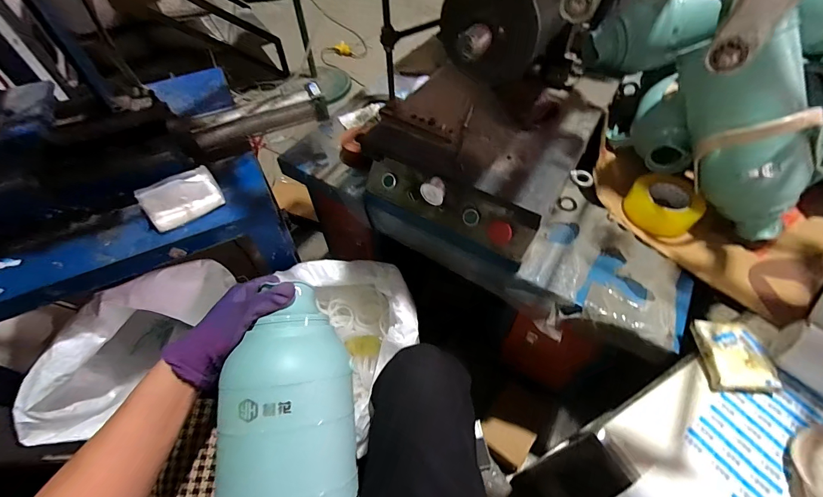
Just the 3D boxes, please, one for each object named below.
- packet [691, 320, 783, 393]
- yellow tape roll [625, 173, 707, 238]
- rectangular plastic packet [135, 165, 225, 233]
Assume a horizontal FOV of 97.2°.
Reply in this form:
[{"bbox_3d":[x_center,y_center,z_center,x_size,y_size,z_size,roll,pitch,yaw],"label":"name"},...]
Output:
[{"bbox_3d":[0.485,0.162,0.549,0.083,0.032,0.103,2,54,2],"label":"packet"},{"bbox_3d":[0.506,-0.088,0.729,0.128,0.054,0.128,0,54,1],"label":"yellow tape roll"},{"bbox_3d":[-0.416,-0.097,0.653,0.127,0.057,0.081,-35,61,-22],"label":"rectangular plastic packet"}]

